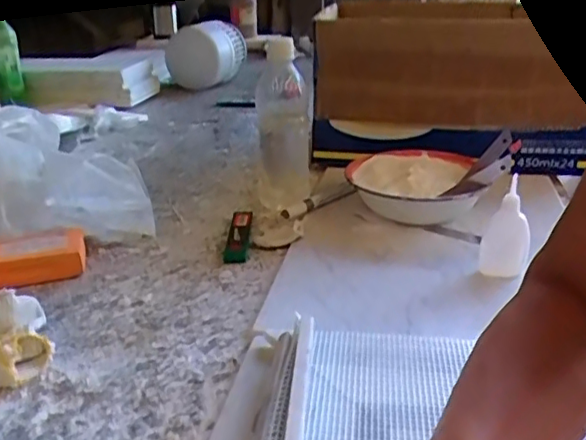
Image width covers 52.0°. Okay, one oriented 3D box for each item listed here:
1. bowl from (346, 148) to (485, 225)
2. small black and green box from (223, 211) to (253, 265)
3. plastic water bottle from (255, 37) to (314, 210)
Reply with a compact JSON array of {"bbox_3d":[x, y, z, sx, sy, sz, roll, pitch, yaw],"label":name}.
[{"bbox_3d":[0.142,-0.039,0.697,0.157,0.042,0.166,-2,30,1],"label":"bowl"},{"bbox_3d":[-0.061,0.016,0.666,0.026,0.012,0.107,-2,30,0],"label":"small black and green box"},{"bbox_3d":[-0.008,-0.106,0.700,0.067,0.187,0.085,-3,30,-1],"label":"plastic water bottle"}]

